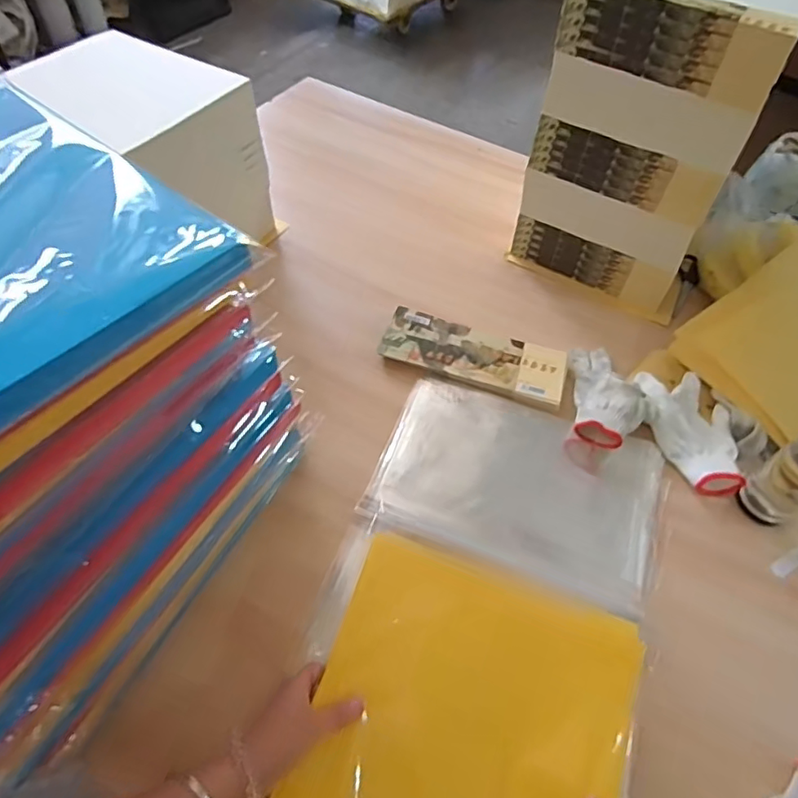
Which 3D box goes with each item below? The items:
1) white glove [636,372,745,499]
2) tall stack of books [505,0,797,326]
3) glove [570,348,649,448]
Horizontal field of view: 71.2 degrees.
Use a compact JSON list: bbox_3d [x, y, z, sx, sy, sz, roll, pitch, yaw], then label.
[{"bbox_3d":[0.394,0.042,0.752,0.117,0.041,0.174,1,54,-5],"label":"white glove"},{"bbox_3d":[0.385,-0.411,0.853,0.284,0.427,0.265,31,57,17],"label":"tall stack of books"},{"bbox_3d":[0.291,-0.009,0.777,0.088,0.043,0.182,10,53,2],"label":"glove"}]

